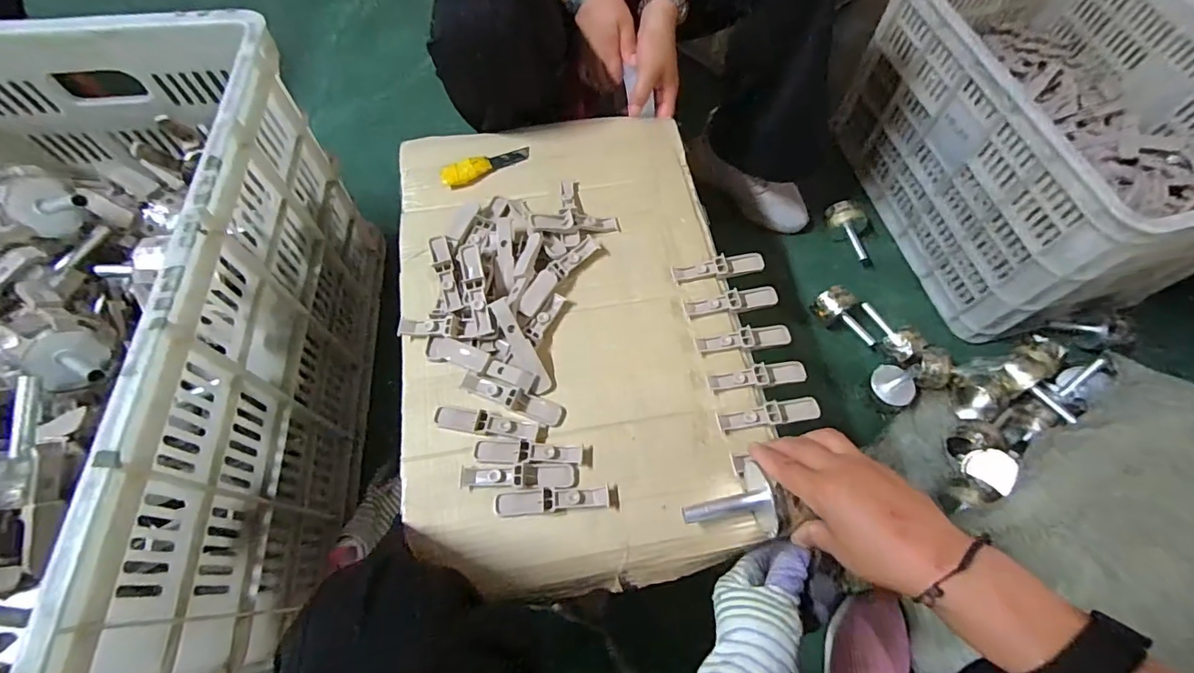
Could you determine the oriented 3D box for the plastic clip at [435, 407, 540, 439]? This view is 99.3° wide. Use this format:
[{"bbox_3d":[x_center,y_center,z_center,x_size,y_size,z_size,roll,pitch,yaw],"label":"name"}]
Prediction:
[{"bbox_3d":[-0.102,0.079,0.467,0.096,0.009,0.020,8,65,4],"label":"plastic clip"}]

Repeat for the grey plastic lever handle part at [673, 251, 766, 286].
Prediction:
[{"bbox_3d":[0.130,-0.074,0.546,0.098,0.013,0.023,-11,65,-6],"label":"grey plastic lever handle part"}]

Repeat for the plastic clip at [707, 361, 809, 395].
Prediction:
[{"bbox_3d":[0.157,0.039,0.496,0.096,0.014,0.022,-8,65,-4],"label":"plastic clip"}]

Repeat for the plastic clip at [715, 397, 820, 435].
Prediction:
[{"bbox_3d":[0.161,0.073,0.477,0.097,0.012,0.022,-9,65,-5],"label":"plastic clip"}]

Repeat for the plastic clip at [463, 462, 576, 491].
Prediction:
[{"bbox_3d":[-0.068,0.123,0.445,0.102,0.009,0.021,-2,64,-1],"label":"plastic clip"}]

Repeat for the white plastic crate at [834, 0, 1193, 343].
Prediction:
[{"bbox_3d":[0.676,-0.315,0.797,0.352,0.308,0.532,-13,65,-5],"label":"white plastic crate"}]

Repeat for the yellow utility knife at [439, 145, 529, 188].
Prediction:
[{"bbox_3d":[-0.133,-0.207,0.610,0.109,0.015,0.025,-25,67,-12],"label":"yellow utility knife"}]

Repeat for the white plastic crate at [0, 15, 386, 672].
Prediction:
[{"bbox_3d":[-0.570,0.022,0.579,0.501,0.385,0.673,-7,65,-3],"label":"white plastic crate"}]

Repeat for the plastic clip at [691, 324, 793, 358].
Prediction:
[{"bbox_3d":[0.148,0.003,0.513,0.099,0.013,0.024,-11,65,-6],"label":"plastic clip"}]

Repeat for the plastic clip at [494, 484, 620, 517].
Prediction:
[{"bbox_3d":[-0.034,0.140,0.437,0.106,0.010,0.020,-3,64,-2],"label":"plastic clip"}]

